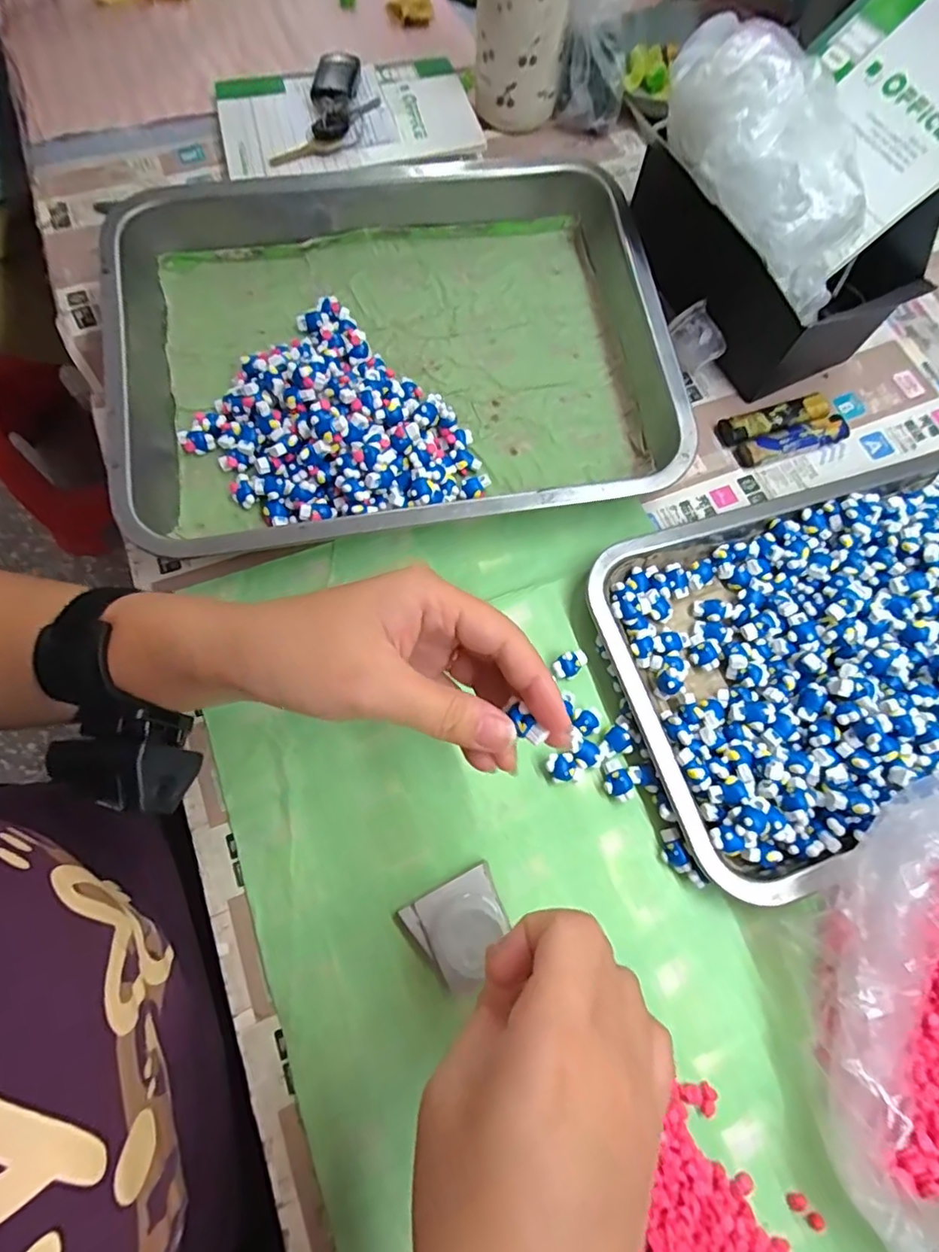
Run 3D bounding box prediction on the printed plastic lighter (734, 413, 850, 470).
[{"bbox_3d":[0.229,-0.130,0.390,0.081,0.014,0.019,-18,73,-9],"label":"printed plastic lighter"}]

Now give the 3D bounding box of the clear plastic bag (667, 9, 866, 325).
[{"bbox_3d":[0.189,-0.284,0.346,0.077,0.063,0.174,-36,97,-14],"label":"clear plastic bag"}]

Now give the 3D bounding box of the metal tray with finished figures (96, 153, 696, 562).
[{"bbox_3d":[-0.062,-0.188,0.374,0.370,0.048,0.287,-10,72,-6],"label":"metal tray with finished figures"}]

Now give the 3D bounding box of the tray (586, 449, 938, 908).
[{"bbox_3d":[0.236,0.008,0.325,0.292,0.041,0.203,-16,73,-8],"label":"tray"}]

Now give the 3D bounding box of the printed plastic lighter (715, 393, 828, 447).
[{"bbox_3d":[0.218,-0.148,0.397,0.081,0.013,0.023,-18,73,-9],"label":"printed plastic lighter"}]

